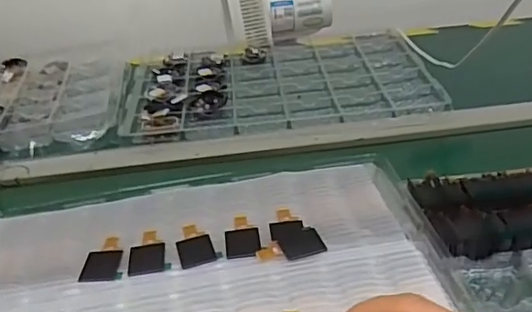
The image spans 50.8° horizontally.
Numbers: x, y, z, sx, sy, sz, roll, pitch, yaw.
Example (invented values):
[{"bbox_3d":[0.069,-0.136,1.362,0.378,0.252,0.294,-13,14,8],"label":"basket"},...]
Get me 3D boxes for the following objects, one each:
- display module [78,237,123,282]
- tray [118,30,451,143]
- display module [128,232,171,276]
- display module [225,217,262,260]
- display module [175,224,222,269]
[{"bbox_3d":[-0.127,0.080,0.442,0.031,0.004,0.046,-3,33,1],"label":"display module"},{"bbox_3d":[0.015,-0.112,0.845,0.443,0.018,0.275,-5,33,-2],"label":"tray"},{"bbox_3d":[-0.092,0.076,0.443,0.031,0.004,0.046,-7,33,-5],"label":"display module"},{"bbox_3d":[-0.019,0.064,0.450,0.027,0.004,0.048,-5,33,-2],"label":"display module"},{"bbox_3d":[-0.056,0.069,0.445,0.030,0.004,0.047,-13,34,-14],"label":"display module"}]

